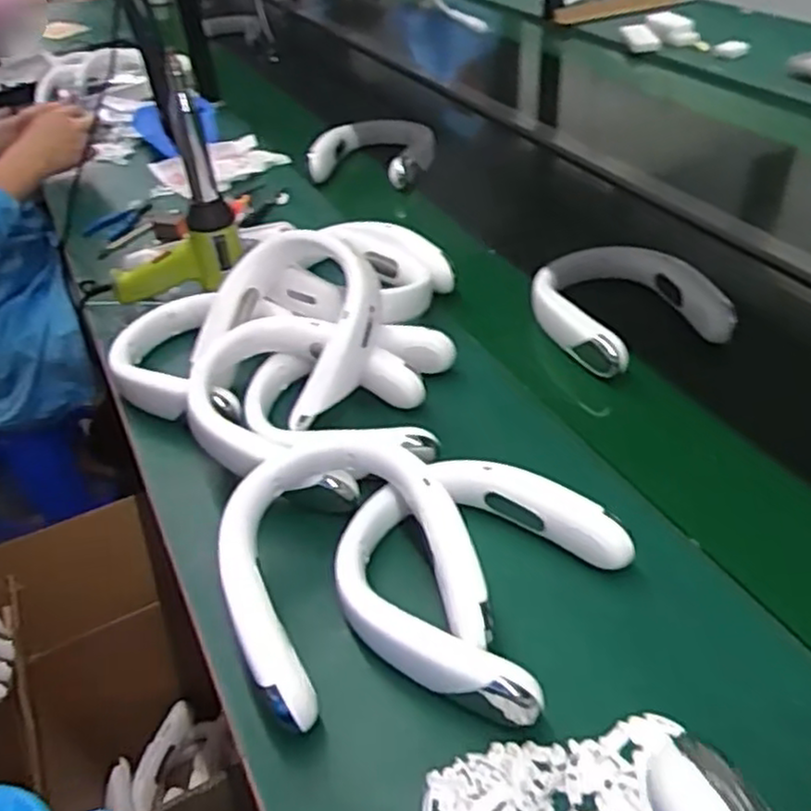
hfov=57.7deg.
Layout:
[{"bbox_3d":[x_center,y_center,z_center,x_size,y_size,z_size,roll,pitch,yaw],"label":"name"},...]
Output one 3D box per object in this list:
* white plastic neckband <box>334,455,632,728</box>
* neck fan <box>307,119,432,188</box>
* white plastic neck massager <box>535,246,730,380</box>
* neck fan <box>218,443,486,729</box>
[{"bbox_3d":[0.052,0.130,0.596,0.198,0.053,0.203,20,48,28],"label":"white plastic neckband"},{"bbox_3d":[-0.052,-0.442,1.282,0.197,0.059,0.196,1,42,9],"label":"neck fan"},{"bbox_3d":[0.263,-0.126,0.910,0.198,0.069,0.207,-20,43,-15],"label":"white plastic neck massager"},{"bbox_3d":[-0.046,0.128,0.579,0.183,0.089,0.192,-21,43,-16],"label":"neck fan"}]

